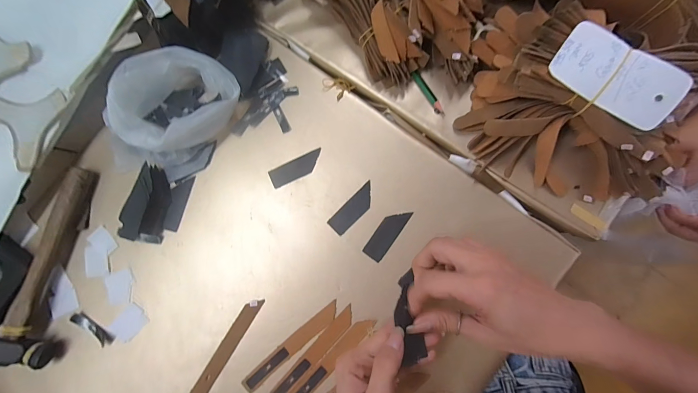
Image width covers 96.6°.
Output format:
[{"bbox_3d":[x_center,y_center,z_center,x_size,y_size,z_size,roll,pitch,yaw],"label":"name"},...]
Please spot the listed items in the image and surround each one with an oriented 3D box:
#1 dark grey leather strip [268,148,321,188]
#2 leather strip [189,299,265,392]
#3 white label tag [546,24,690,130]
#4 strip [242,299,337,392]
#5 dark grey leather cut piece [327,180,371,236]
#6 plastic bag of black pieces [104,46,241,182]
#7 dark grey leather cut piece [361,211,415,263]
[{"bbox_3d":[-0.060,-0.032,0.356,0.063,0.004,0.022,-25,82,1],"label":"dark grey leather strip"},{"bbox_3d":[-0.133,0.165,0.334,0.017,0.004,0.124,31,86,7],"label":"leather strip"},{"bbox_3d":[0.231,-0.104,0.268,0.103,0.006,0.050,36,104,6],"label":"white label tag"},{"bbox_3d":[-0.061,0.159,0.330,0.126,0.004,0.017,-41,82,-2],"label":"strip"},{"bbox_3d":[0.006,0.014,0.346,0.063,0.004,0.022,-45,82,-2],"label":"dark grey leather cut piece"},{"bbox_3d":[-0.196,-0.086,0.338,0.095,0.063,0.154,34,86,8],"label":"plastic bag of black pieces"},{"bbox_3d":[0.042,0.040,0.341,0.022,0.004,0.062,35,86,8],"label":"dark grey leather cut piece"}]

